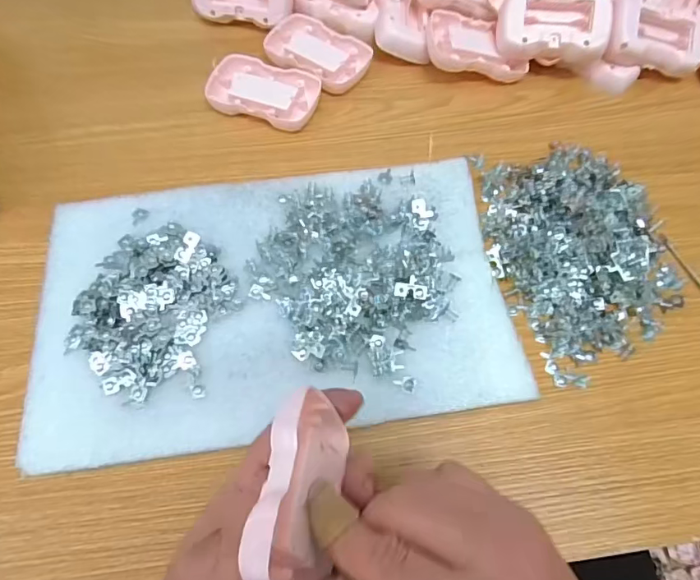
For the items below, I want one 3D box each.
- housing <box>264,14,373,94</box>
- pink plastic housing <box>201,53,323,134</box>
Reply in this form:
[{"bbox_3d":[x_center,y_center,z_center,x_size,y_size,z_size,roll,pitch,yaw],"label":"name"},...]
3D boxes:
[{"bbox_3d":[-0.028,-0.201,0.408,0.084,0.017,0.056,30,68,12],"label":"housing"},{"bbox_3d":[-0.070,-0.161,0.390,0.085,0.018,0.054,18,66,7],"label":"pink plastic housing"}]

